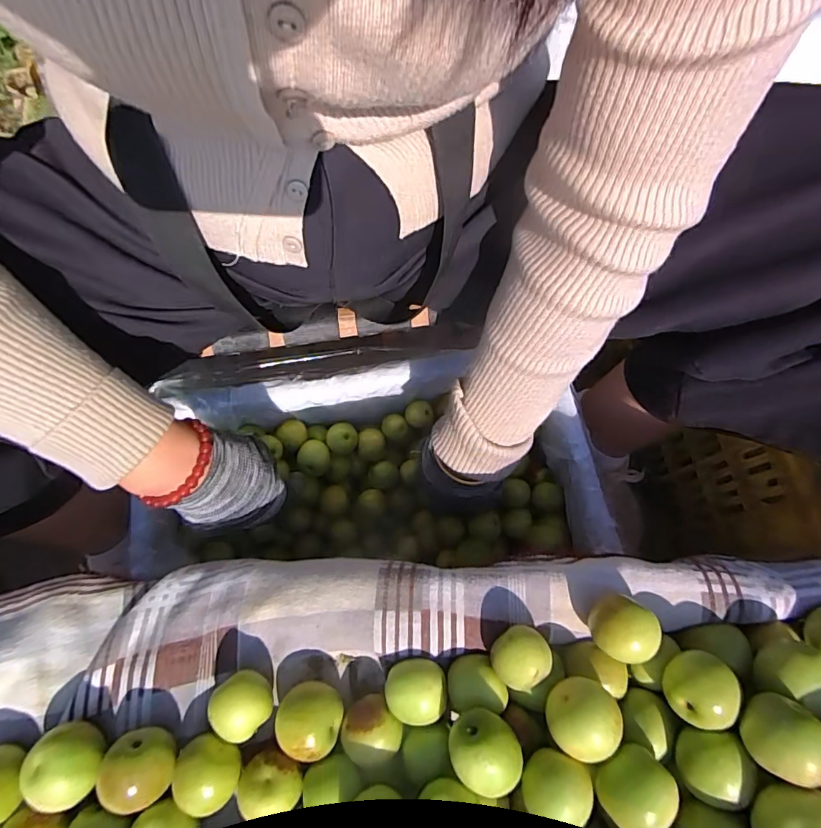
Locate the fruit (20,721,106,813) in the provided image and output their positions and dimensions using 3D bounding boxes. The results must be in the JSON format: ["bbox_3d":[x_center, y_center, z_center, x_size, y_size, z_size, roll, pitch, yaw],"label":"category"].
[{"bbox_3d":[-0.174,0.179,0.253,0.032,0.027,0.036,-20,72,-8],"label":"fruit"}]

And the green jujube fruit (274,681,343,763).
[{"bbox_3d":[-0.053,0.162,0.262,0.033,0.026,0.031,0,71,-1],"label":"green jujube fruit"}]

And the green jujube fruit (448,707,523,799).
[{"bbox_3d":[0.034,0.157,0.232,0.031,0.035,0.029,0,71,-1],"label":"green jujube fruit"}]

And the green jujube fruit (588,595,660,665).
[{"bbox_3d":[0.110,0.112,0.256,0.029,0.031,0.029,0,71,-1],"label":"green jujube fruit"}]

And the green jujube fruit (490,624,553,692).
[{"bbox_3d":[0.056,0.125,0.253,0.026,0.026,0.028,0,71,-1],"label":"green jujube fruit"}]

